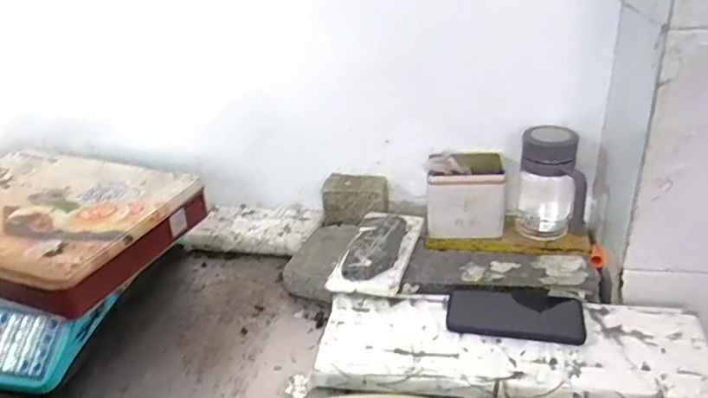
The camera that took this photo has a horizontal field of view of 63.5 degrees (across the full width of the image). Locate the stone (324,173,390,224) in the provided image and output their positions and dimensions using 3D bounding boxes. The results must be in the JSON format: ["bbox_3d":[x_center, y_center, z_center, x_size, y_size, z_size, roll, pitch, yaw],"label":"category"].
[{"bbox_3d":[0.003,-0.003,0.959,0.104,0.070,0.071,3,28,13],"label":"stone"}]

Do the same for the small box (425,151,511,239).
[{"bbox_3d":[0.178,-0.012,0.899,0.119,0.107,0.102,2,28,11],"label":"small box"}]

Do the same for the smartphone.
[{"bbox_3d":[0.203,0.144,0.722,0.161,0.016,0.086,2,28,11],"label":"smartphone"}]

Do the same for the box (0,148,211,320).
[{"bbox_3d":[-0.451,0.029,0.815,0.403,0.070,0.283,8,29,21],"label":"box"}]

